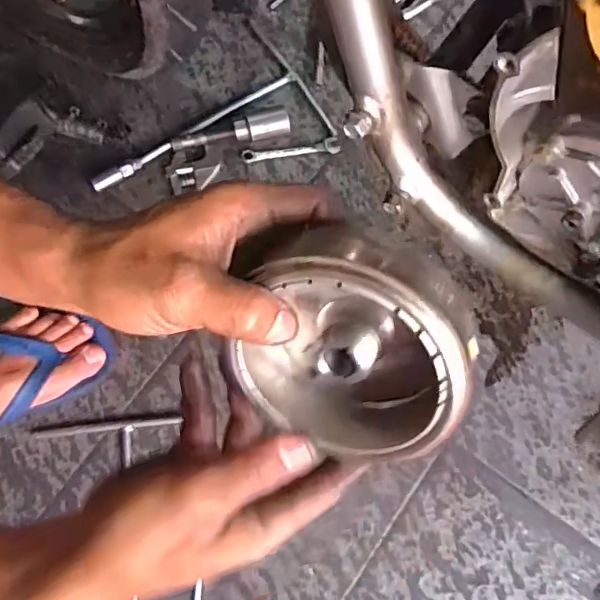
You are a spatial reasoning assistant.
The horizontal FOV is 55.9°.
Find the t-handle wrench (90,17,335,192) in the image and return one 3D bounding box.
[{"bbox_3d":[-0.129,-0.224,0.690,0.289,0.027,0.190,-31,78,-8],"label":"t-handle wrench"}]

